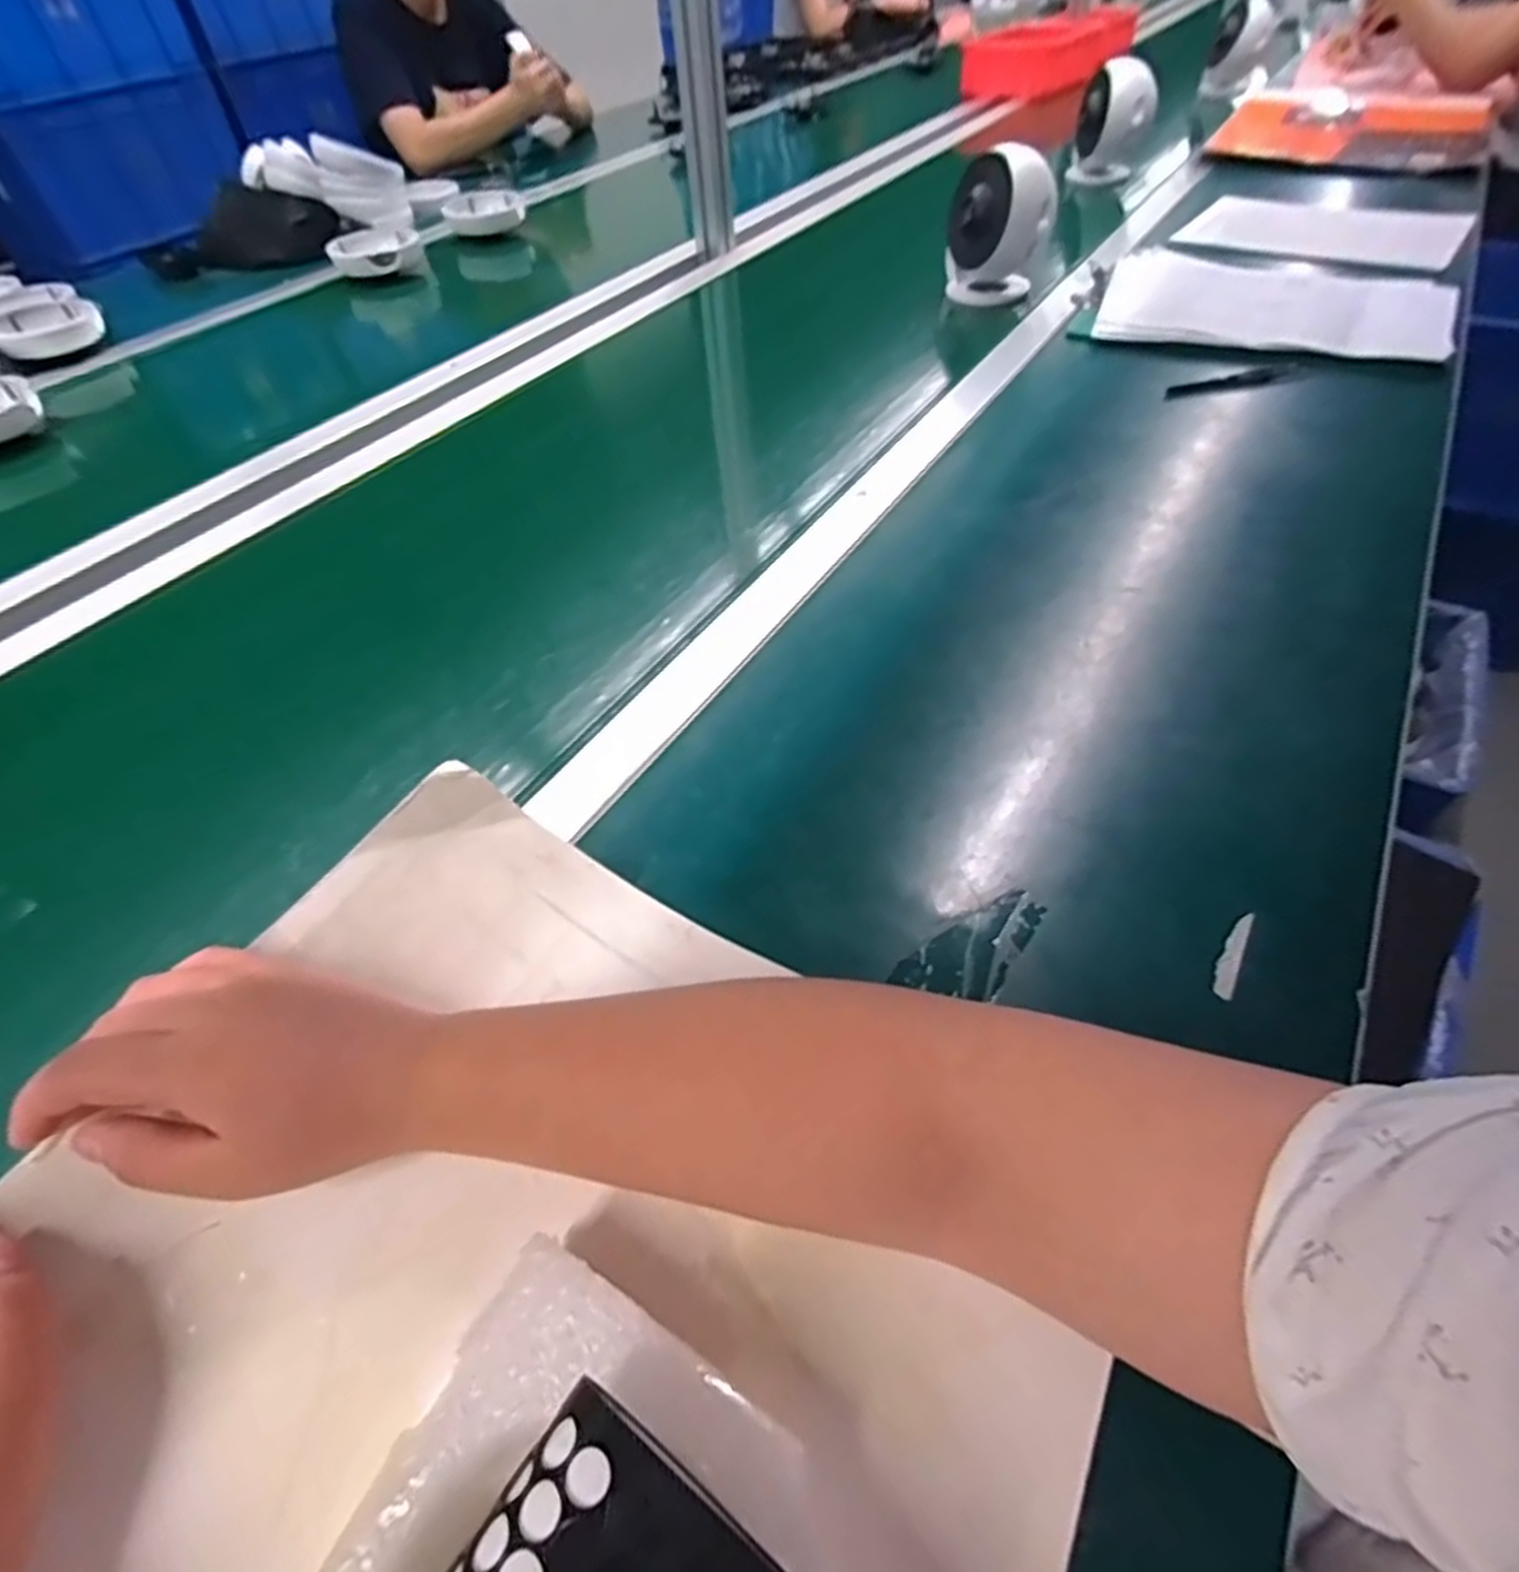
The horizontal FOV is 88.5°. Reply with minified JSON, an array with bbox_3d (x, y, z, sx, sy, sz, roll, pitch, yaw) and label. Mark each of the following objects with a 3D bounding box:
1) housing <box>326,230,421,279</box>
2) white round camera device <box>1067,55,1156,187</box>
[{"bbox_3d":[-0.513,-0.721,1.053,0.121,0.031,0.102,-24,50,-15],"label":"housing"},{"bbox_3d":[0.504,-0.946,1.122,0.096,0.137,0.082,8,49,14],"label":"white round camera device"}]

